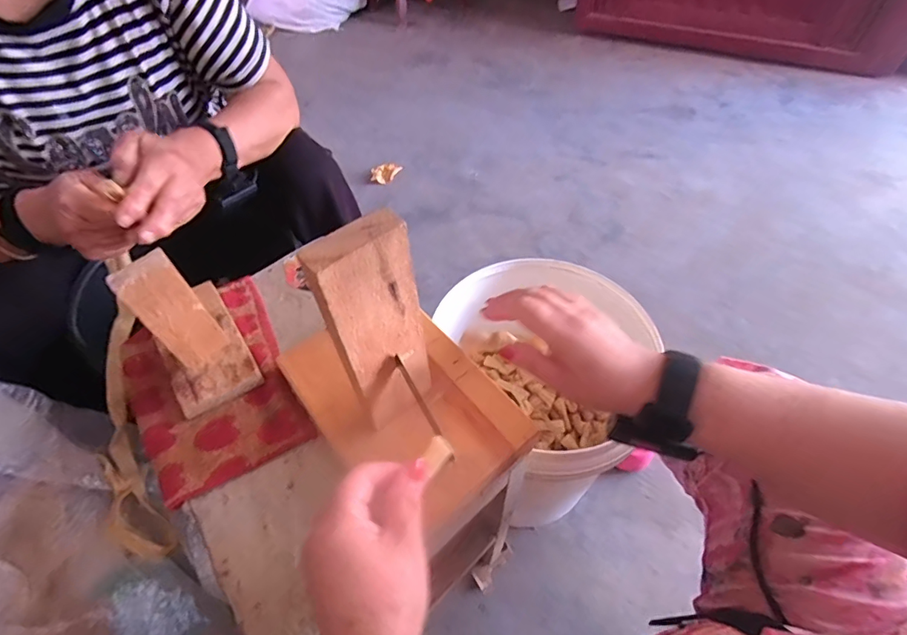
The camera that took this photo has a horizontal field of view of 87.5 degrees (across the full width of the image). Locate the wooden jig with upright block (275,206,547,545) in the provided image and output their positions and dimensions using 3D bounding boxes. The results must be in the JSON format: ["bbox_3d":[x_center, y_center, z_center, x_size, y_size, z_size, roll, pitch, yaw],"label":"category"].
[{"bbox_3d":[-0.046,0.015,0.331,0.139,0.196,0.199,-32,58,-21],"label":"wooden jig with upright block"}]

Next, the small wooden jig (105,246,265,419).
[{"bbox_3d":[-0.248,-0.006,0.416,0.073,0.127,0.138,-29,57,-20],"label":"small wooden jig"}]

